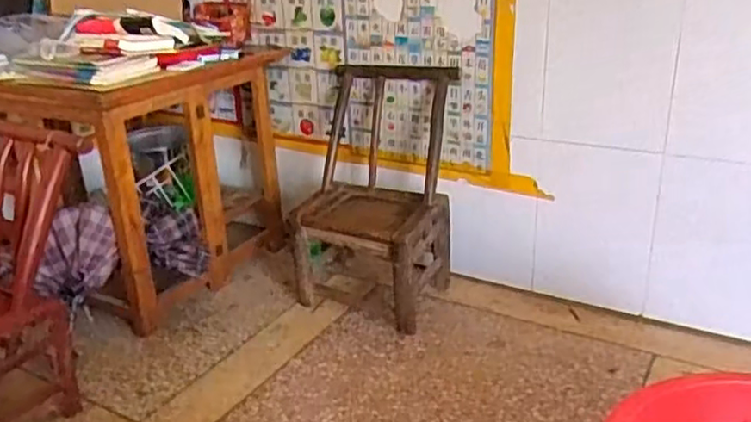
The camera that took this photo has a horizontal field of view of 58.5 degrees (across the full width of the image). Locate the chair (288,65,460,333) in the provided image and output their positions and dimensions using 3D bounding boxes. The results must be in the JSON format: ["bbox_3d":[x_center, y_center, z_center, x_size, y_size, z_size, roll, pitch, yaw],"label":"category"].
[{"bbox_3d":[-0.021,-0.052,1.964,0.447,0.644,0.419,7,25,21],"label":"chair"}]

